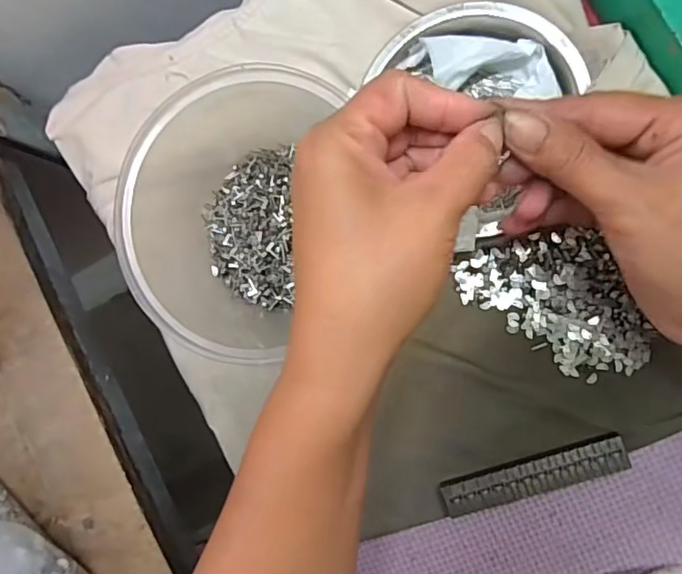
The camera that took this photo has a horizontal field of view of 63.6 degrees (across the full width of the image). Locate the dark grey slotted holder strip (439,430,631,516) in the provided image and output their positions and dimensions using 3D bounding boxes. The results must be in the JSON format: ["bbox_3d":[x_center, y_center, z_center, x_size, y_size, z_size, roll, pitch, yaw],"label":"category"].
[{"bbox_3d":[0.105,0.103,0.302,0.099,0.011,0.020,-19,86,10],"label":"dark grey slotted holder strip"}]

